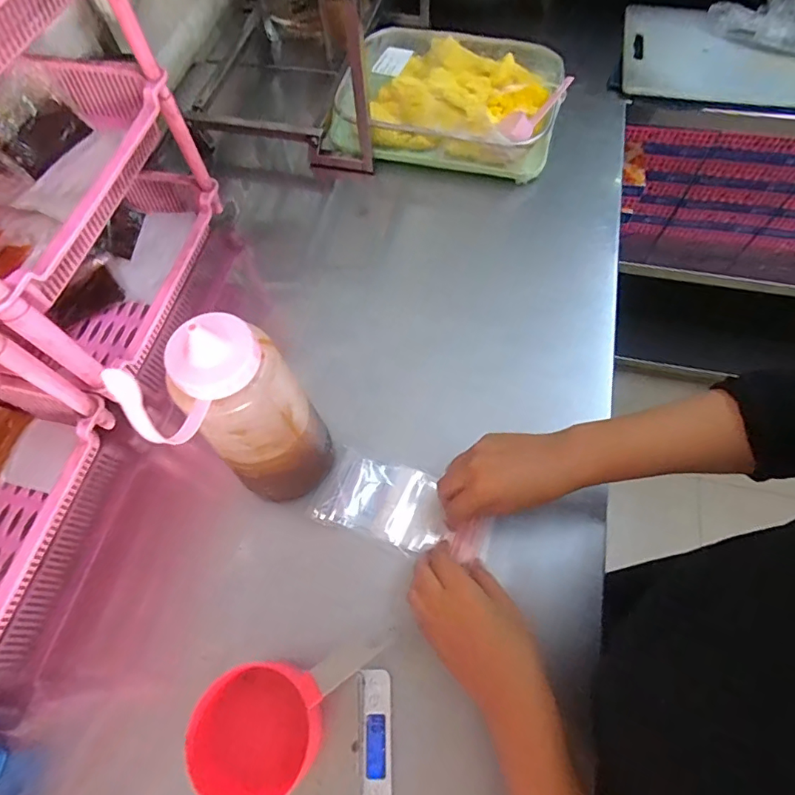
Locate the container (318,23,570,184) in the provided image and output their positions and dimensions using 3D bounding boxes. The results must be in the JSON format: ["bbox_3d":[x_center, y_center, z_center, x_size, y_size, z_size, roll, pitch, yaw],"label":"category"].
[{"bbox_3d":[0.073,-0.409,0.685,0.296,0.066,0.222,14,66,10],"label":"container"}]

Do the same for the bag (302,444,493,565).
[{"bbox_3d":[0.006,0.106,0.469,0.166,0.019,0.079,19,67,12],"label":"bag"}]

